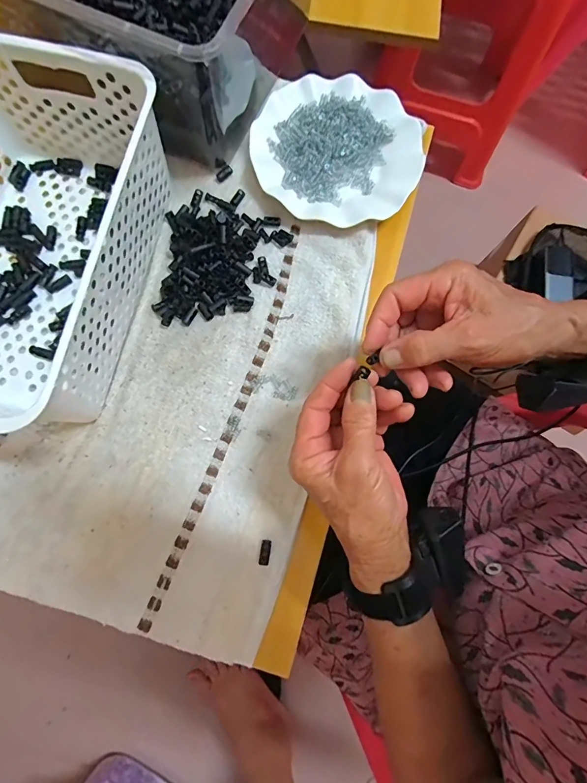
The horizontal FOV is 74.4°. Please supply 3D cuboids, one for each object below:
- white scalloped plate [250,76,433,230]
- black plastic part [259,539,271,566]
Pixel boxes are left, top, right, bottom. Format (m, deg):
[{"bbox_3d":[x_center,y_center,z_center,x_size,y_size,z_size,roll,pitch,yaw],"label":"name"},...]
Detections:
[{"bbox_3d":[0.050,-0.268,0.431,0.181,0.021,0.178,1,78,-3],"label":"white scalloped plate"},{"bbox_3d":[-0.025,0.145,0.348,0.009,0.004,0.021,10,78,-1],"label":"black plastic part"}]

